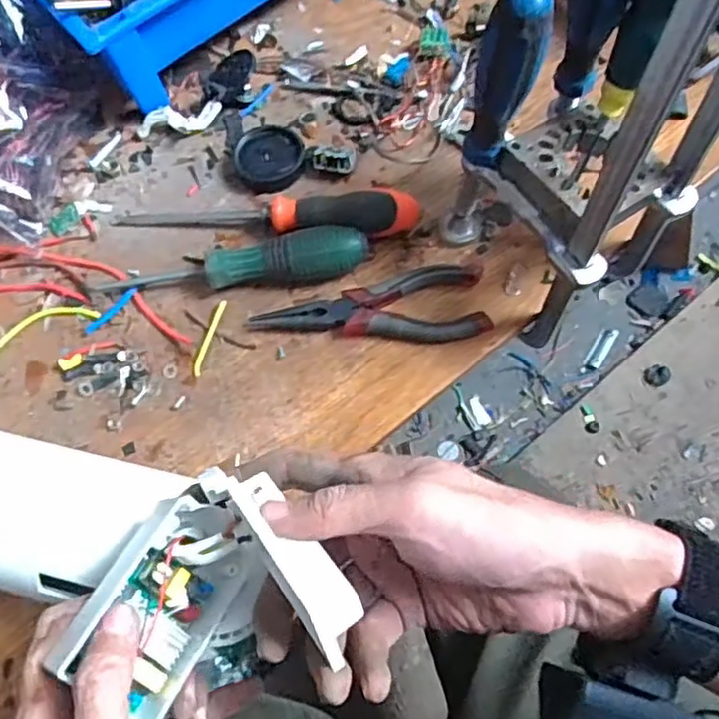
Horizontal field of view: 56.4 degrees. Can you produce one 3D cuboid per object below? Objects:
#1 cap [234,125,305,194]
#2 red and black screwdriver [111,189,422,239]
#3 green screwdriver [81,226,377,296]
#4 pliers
[{"bbox_3d":[-0.067,-0.151,0.508,0.051,0.012,0.058,-11,64,0],"label":"cap"},{"bbox_3d":[-0.067,-0.099,0.473,0.214,0.032,0.031,0,64,5],"label":"red and black screwdriver"},{"bbox_3d":[-0.088,-0.062,0.457,0.187,0.030,0.029,-9,64,1],"label":"green screwdriver"},{"bbox_3d":[0.007,-0.029,0.449,0.153,0.020,0.052,-9,64,1],"label":"pliers"}]

